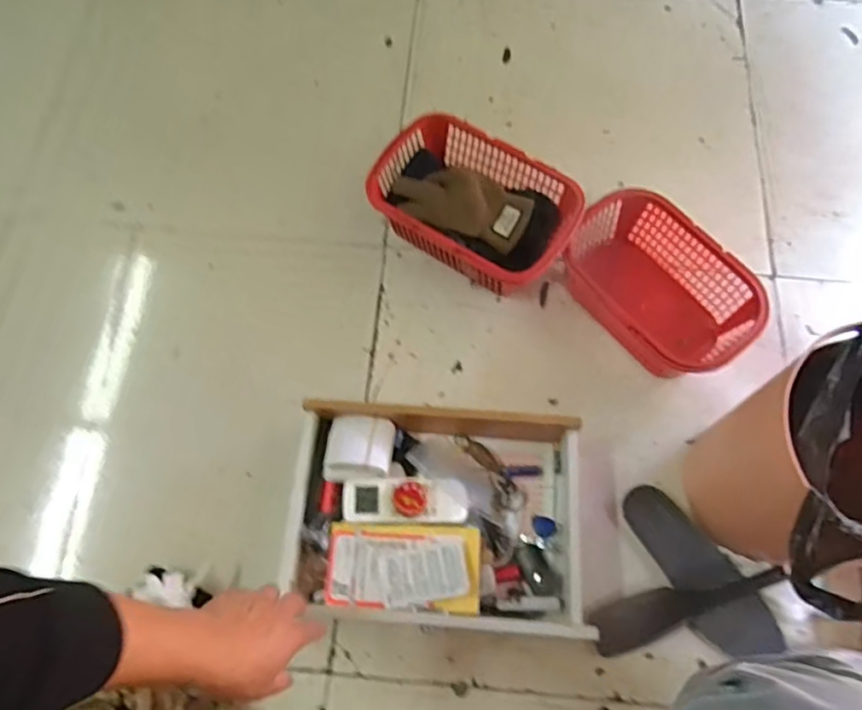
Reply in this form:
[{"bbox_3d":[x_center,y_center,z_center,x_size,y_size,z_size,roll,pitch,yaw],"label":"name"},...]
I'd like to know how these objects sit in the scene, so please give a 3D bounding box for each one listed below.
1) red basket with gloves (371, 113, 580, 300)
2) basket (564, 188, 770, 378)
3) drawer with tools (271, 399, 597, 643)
[{"bbox_3d":[0.062,-0.213,0.930,0.293,0.119,0.191,32,67,7],"label":"red basket with gloves"},{"bbox_3d":[0.316,-0.093,0.889,0.184,0.100,0.272,-34,69,-14],"label":"basket"},{"bbox_3d":[0.016,0.199,0.784,0.361,0.110,0.264,7,66,-4],"label":"drawer with tools"}]

